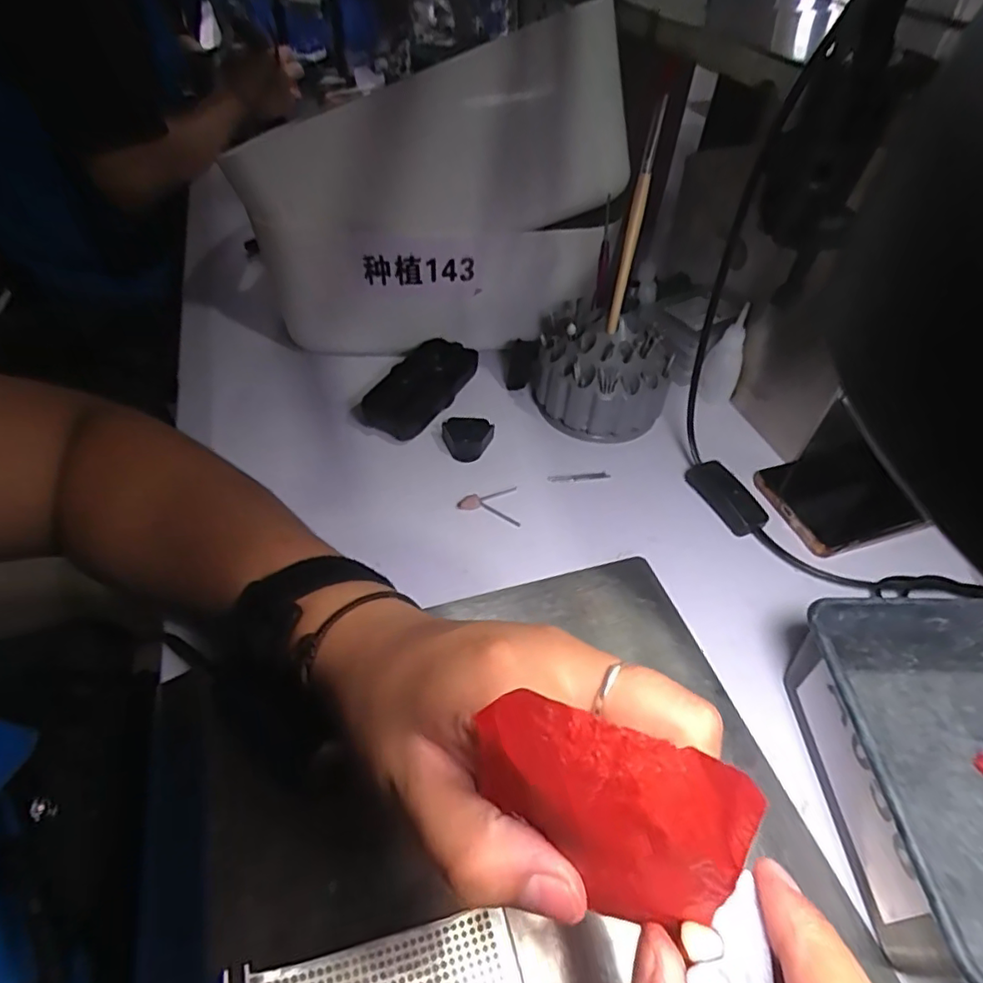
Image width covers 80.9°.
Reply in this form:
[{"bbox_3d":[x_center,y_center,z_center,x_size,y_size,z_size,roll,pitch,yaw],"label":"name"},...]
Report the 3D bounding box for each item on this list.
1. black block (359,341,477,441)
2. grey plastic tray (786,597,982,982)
[{"bbox_3d":[-0.056,-0.085,0.474,0.055,0.024,0.105,20,50,15],"label":"black block"},{"bbox_3d":[0.237,0.133,0.263,0.163,0.064,0.151,1,48,-2],"label":"grey plastic tray"}]

